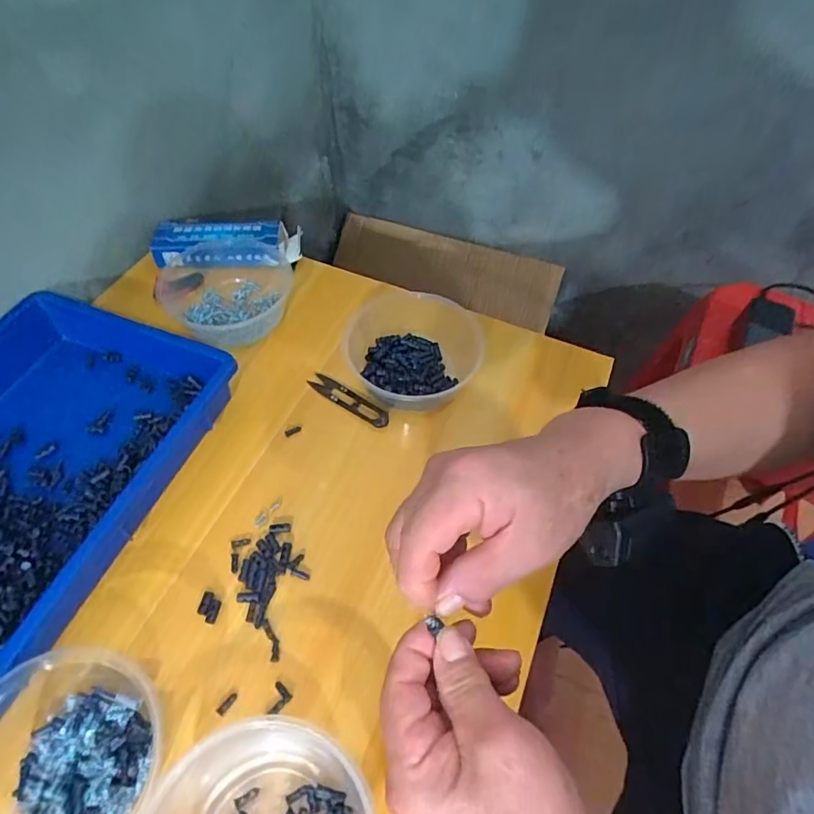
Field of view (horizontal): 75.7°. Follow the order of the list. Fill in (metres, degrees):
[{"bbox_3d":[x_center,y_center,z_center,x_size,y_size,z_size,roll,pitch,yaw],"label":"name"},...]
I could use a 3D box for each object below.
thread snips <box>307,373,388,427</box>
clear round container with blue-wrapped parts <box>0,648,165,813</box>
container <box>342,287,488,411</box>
[{"bbox_3d":[-0.062,-0.008,0.554,0.097,0.014,0.022,31,59,15],"label":"thread snips"},{"bbox_3d":[-0.236,0.243,0.340,0.117,0.056,0.124,2,56,-4],"label":"clear round container with blue-wrapped parts"},{"bbox_3d":[-0.003,-0.056,0.559,0.137,0.071,0.140,2,56,-4],"label":"container"}]

